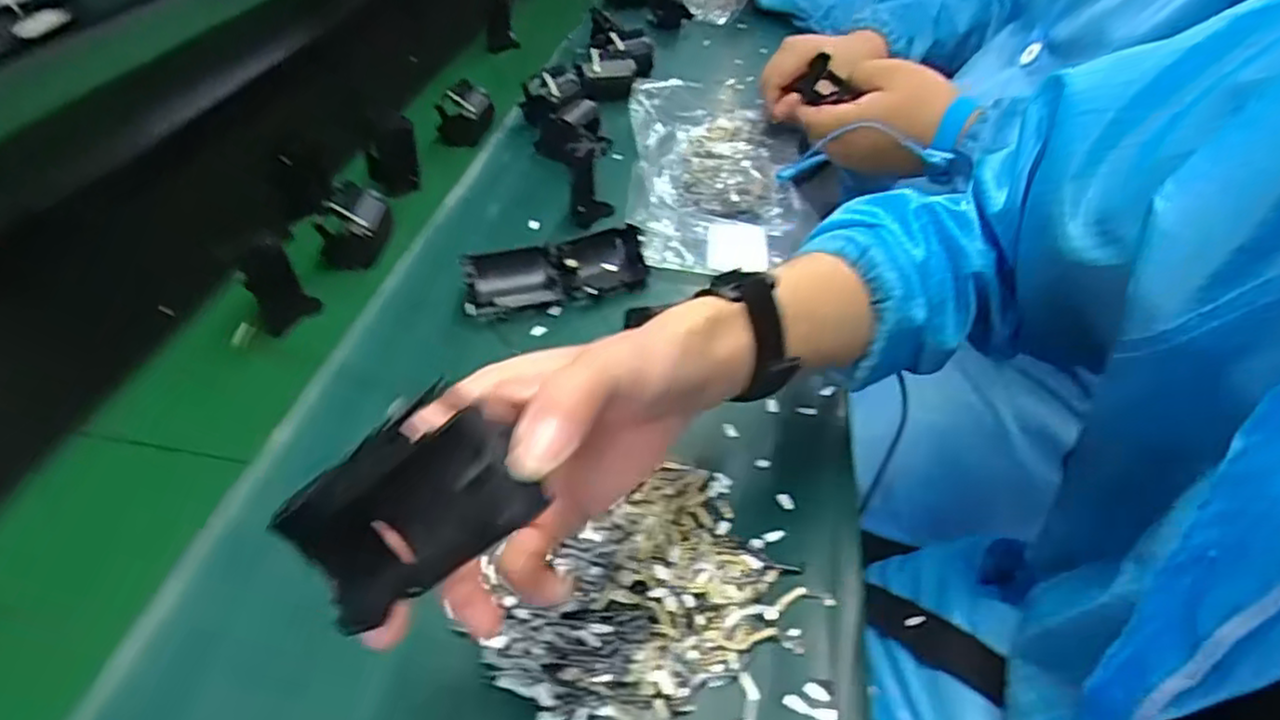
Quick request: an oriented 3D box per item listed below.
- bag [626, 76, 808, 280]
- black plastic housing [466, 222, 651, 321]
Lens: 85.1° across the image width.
[{"bbox_3d":[0.077,-0.196,0.680,0.176,0.032,0.309,3,43,1],"label":"bag"},{"bbox_3d":[-0.066,-0.074,0.550,0.144,0.035,0.056,-13,46,-17],"label":"black plastic housing"}]

